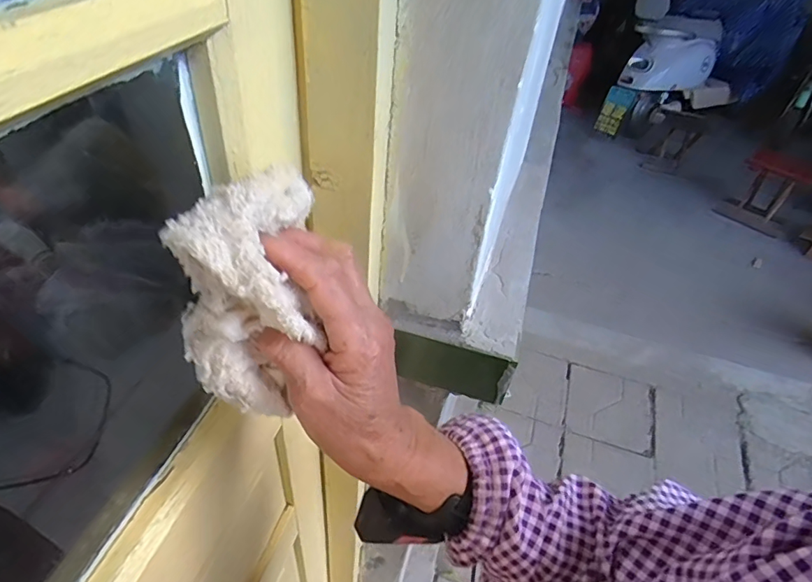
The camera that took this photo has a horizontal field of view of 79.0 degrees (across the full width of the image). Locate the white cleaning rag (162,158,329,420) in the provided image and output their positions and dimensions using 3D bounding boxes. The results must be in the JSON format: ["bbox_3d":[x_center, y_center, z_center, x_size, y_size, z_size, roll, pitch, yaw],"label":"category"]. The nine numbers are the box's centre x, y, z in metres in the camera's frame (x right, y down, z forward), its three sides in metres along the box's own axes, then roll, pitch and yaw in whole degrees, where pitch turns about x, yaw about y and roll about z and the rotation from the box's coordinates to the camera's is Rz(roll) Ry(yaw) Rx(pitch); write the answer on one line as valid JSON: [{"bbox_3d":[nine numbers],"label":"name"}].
[{"bbox_3d":[-0.082,0.008,0.268,0.067,0.133,0.057,11,28,4],"label":"white cleaning rag"}]

